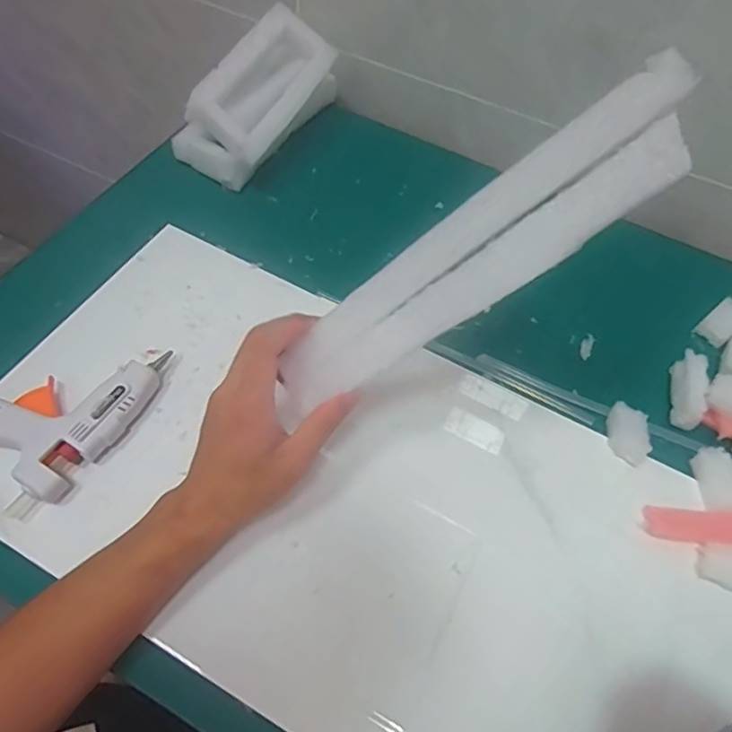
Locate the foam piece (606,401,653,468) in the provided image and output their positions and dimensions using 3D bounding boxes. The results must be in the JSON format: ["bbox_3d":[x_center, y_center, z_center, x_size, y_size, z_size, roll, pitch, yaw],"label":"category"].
[{"bbox_3d":[0.213,0.053,0.473,0.027,0.013,0.051,11,57,3],"label":"foam piece"}]

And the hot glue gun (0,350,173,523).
[{"bbox_3d":[-0.233,0.030,0.447,0.110,0.030,0.148,36,61,17],"label":"hot glue gun"}]

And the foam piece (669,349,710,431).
[{"bbox_3d":[0.276,0.021,0.497,0.022,0.028,0.064,18,57,7],"label":"foam piece"}]

